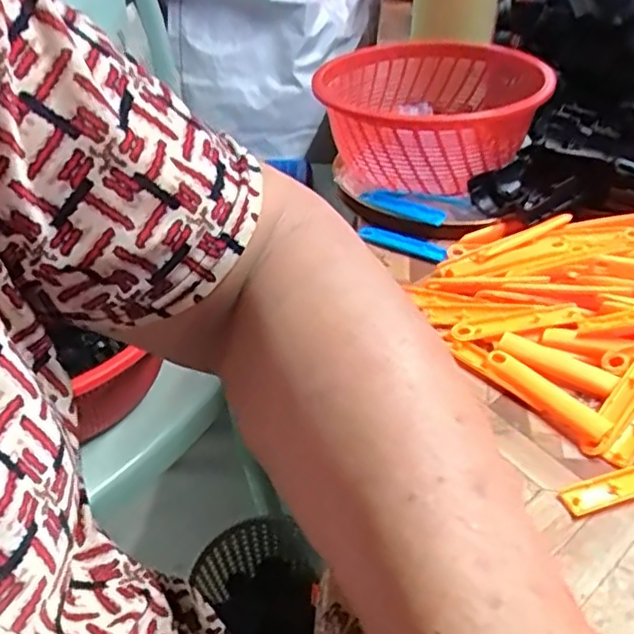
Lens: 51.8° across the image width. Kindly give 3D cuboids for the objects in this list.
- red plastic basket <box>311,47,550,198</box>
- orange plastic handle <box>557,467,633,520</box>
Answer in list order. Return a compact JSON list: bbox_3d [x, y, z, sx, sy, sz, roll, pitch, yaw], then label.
[{"bbox_3d":[0.094,-0.168,0.532,0.172,0.067,0.199,8,40,14],"label":"red plastic basket"},{"bbox_3d":[0.148,0.076,0.303,0.074,0.004,0.014,-13,40,-13],"label":"orange plastic handle"}]

